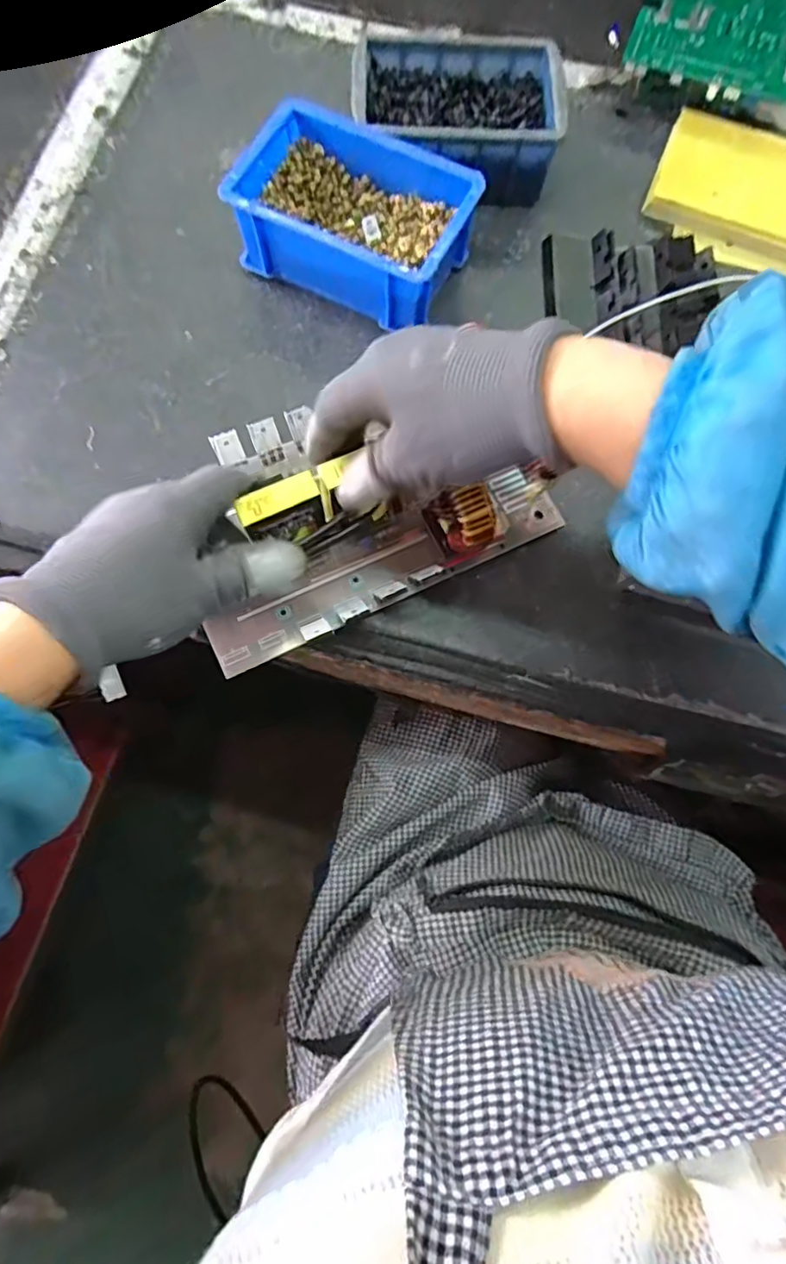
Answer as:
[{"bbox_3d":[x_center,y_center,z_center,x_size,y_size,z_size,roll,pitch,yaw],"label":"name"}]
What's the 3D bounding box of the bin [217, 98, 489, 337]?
[{"bbox_3d":[-0.027,-0.278,0.405,0.150,0.054,0.110,25,75,6],"label":"bin"}]

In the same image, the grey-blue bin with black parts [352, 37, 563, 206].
[{"bbox_3d":[0.045,-0.372,0.436,0.141,0.061,0.109,3,74,0],"label":"grey-blue bin with black parts"}]

